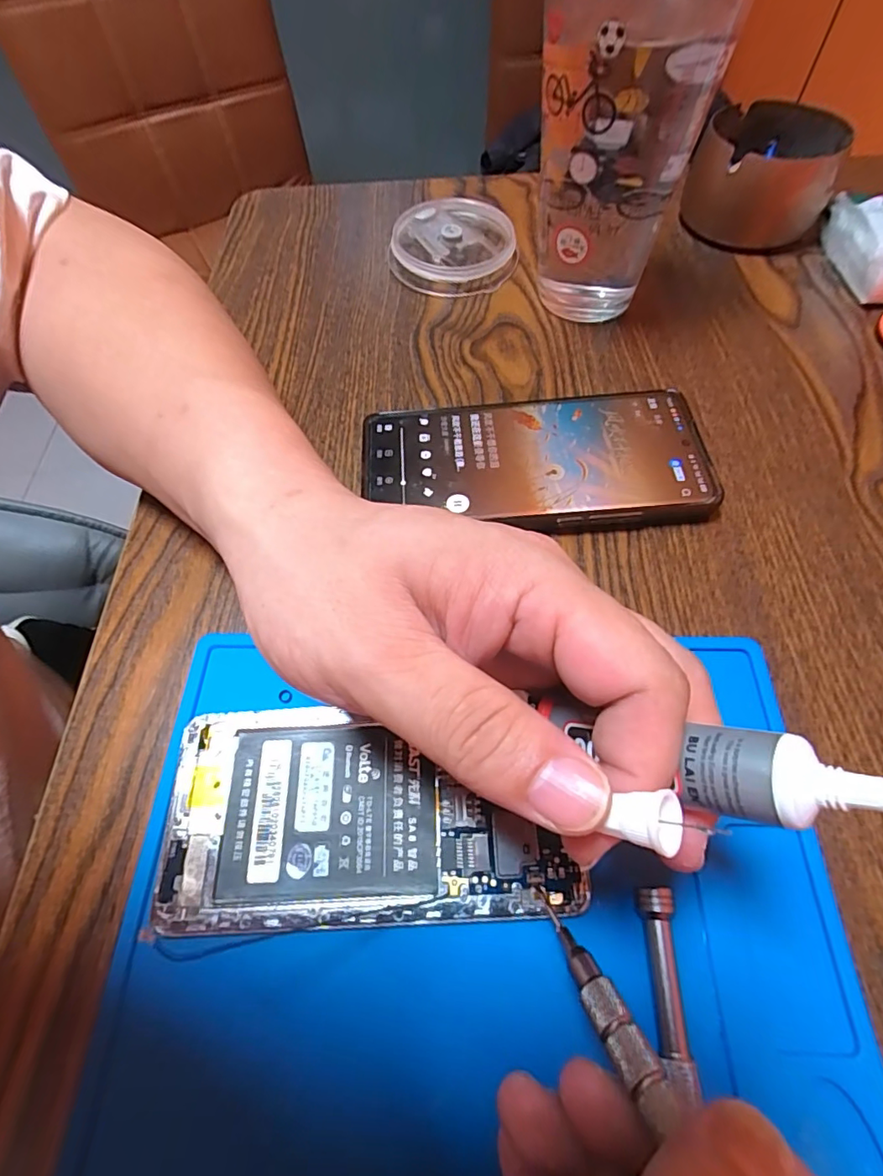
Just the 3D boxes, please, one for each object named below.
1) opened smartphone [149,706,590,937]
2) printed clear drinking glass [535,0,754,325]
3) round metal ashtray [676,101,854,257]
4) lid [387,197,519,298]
[{"bbox_3d":[-0.027,0.077,0.181,0.136,0.011,0.069,-3,61,1],"label":"opened smartphone"},{"bbox_3d":[0.086,-0.223,0.264,0.076,0.143,0.090,4,62,5],"label":"printed clear drinking glass"},{"bbox_3d":[0.207,-0.265,0.333,0.081,0.049,0.077,-1,61,2],"label":"round metal ashtray"},{"bbox_3d":[0.007,-0.226,0.341,0.081,0.019,0.084,-1,61,2],"label":"lid"}]

